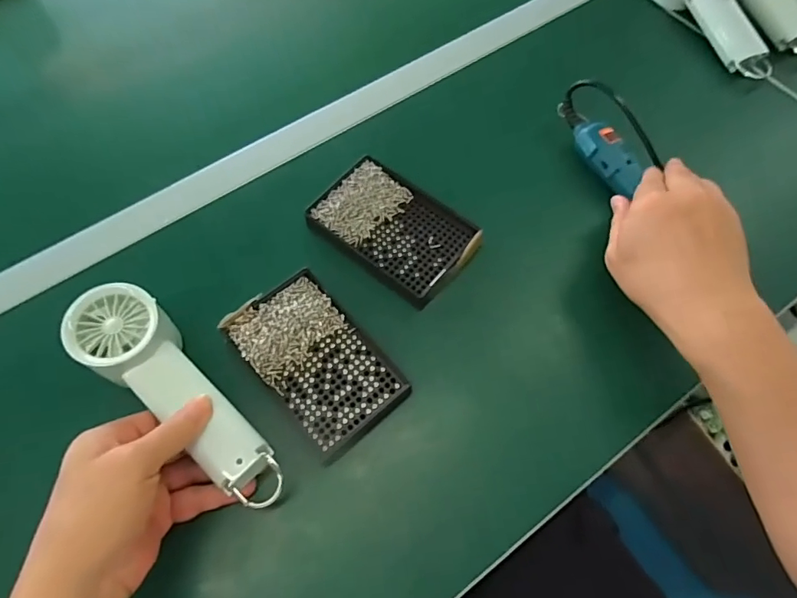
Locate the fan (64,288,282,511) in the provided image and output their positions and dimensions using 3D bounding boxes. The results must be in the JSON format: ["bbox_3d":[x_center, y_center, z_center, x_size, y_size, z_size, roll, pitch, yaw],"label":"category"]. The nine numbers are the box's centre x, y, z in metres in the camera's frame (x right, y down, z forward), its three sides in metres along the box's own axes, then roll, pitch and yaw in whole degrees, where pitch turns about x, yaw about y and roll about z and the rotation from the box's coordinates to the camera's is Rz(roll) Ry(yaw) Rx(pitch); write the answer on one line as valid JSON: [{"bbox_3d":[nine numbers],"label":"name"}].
[{"bbox_3d":[-0.158,0.069,0.354,0.194,0.050,0.058,42,72,6],"label":"fan"}]

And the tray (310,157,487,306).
[{"bbox_3d":[-0.004,-0.065,0.433,0.137,0.016,0.094,36,71,15],"label":"tray"}]

